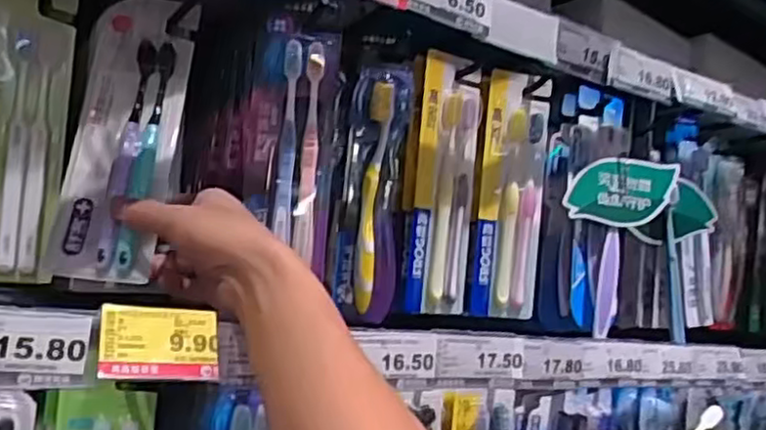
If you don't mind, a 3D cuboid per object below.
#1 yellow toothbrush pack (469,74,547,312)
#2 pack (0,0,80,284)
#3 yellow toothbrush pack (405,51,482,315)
[{"bbox_3d":[0.127,-0.018,0.686,0.081,0.227,0.023,5,-2,-15],"label":"yellow toothbrush pack"},{"bbox_3d":[-0.279,-0.066,0.538,0.073,0.231,0.013,6,-3,-23],"label":"pack"},{"bbox_3d":[0.060,-0.027,0.643,0.068,0.226,0.019,6,-2,-26],"label":"yellow toothbrush pack"}]

